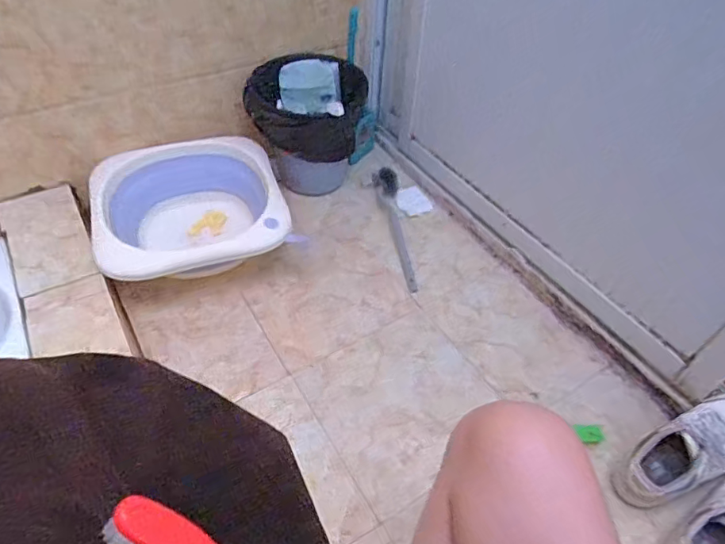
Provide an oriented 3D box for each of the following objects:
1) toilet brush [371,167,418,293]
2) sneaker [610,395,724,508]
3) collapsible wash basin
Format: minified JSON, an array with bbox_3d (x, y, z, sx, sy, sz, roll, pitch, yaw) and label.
[{"bbox_3d":[0.086,-0.111,1.133,0.052,0.047,0.345,-7,52,-11],"label":"toilet brush"},{"bbox_3d":[0.512,0.273,0.768,0.247,0.118,0.089,-15,54,-18],"label":"sneaker"},{"bbox_3d":[-0.350,-0.112,1.033,0.354,0.171,0.264,-10,53,-14],"label":"collapsible wash basin"}]

